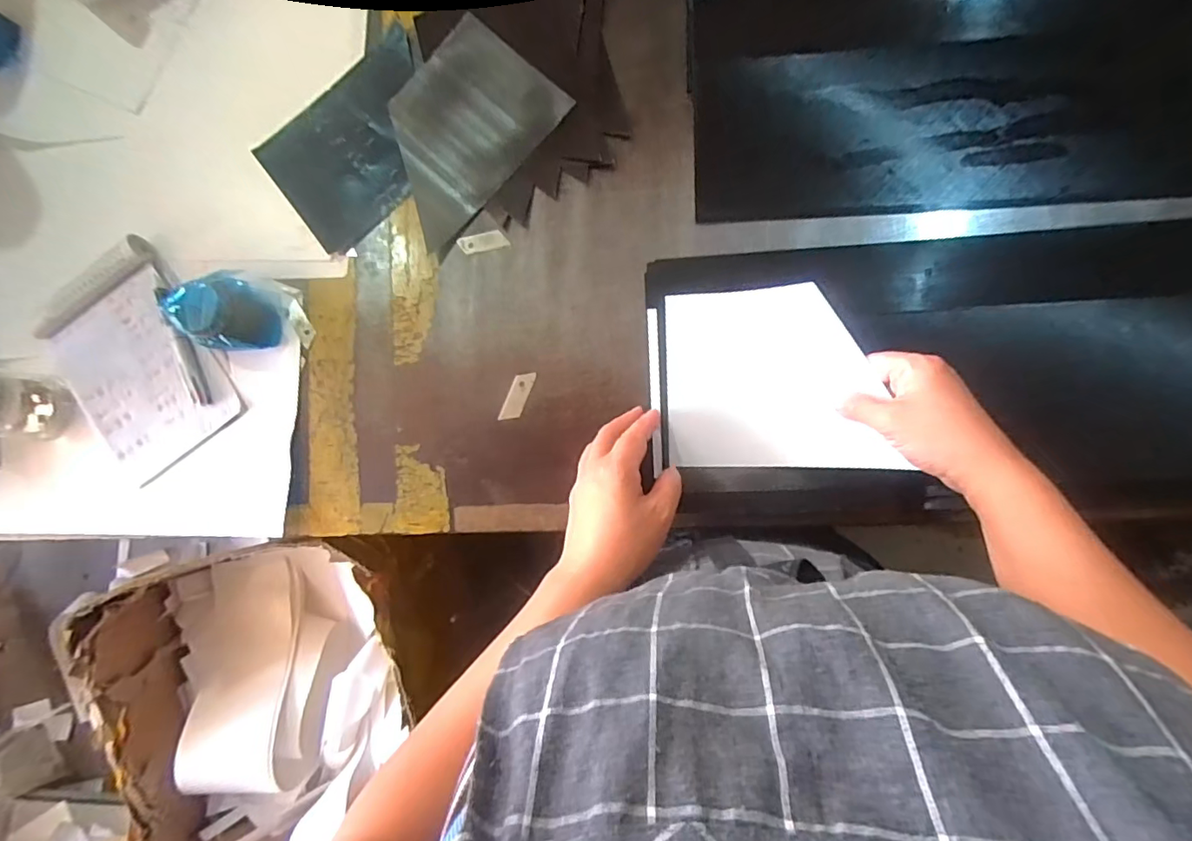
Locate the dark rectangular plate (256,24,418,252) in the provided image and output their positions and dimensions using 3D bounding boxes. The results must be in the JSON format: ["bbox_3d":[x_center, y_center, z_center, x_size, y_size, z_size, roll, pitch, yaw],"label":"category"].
[{"bbox_3d":[-0.232,-0.275,0.525,0.185,0.007,0.151,-37,82,5],"label":"dark rectangular plate"}]

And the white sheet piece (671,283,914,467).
[{"bbox_3d":[0.142,-0.034,0.429,0.164,0.013,0.143,-2,88,12],"label":"white sheet piece"}]

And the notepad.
[{"bbox_3d":[-0.466,-0.057,0.537,0.156,0.024,0.207,-37,84,4],"label":"notepad"}]

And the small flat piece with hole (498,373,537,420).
[{"bbox_3d":[-0.072,-0.021,0.483,0.018,0.004,0.048,23,91,8],"label":"small flat piece with hole"}]

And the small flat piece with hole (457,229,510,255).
[{"bbox_3d":[-0.106,-0.168,0.499,0.047,0.004,0.018,-10,86,7],"label":"small flat piece with hole"}]

